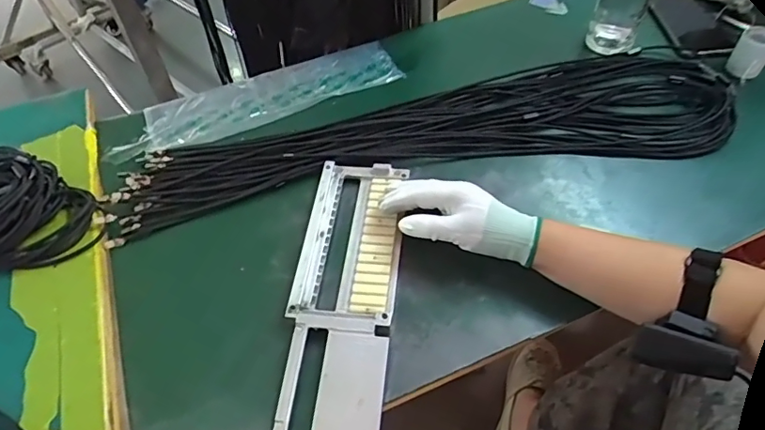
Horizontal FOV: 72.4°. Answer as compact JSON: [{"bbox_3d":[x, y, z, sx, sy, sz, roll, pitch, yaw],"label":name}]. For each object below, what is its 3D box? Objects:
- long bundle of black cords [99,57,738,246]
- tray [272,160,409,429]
[{"bbox_3d":[0.057,-0.090,0.631,0.737,0.026,0.158,-11,51,-5],"label":"long bundle of black cords"},{"bbox_3d":[-0.039,0.107,0.485,0.098,0.020,0.398,1,53,5],"label":"tray"}]

